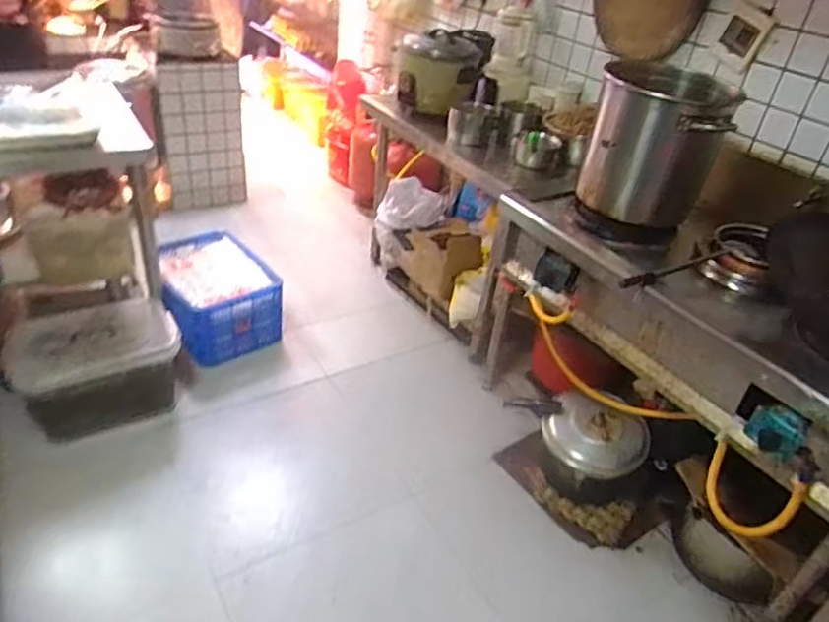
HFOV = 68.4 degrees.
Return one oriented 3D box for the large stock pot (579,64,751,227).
[{"bbox_3d":[0.634,-0.453,1.644,0.314,0.352,0.405,14,34,11],"label":"large stock pot"}]

